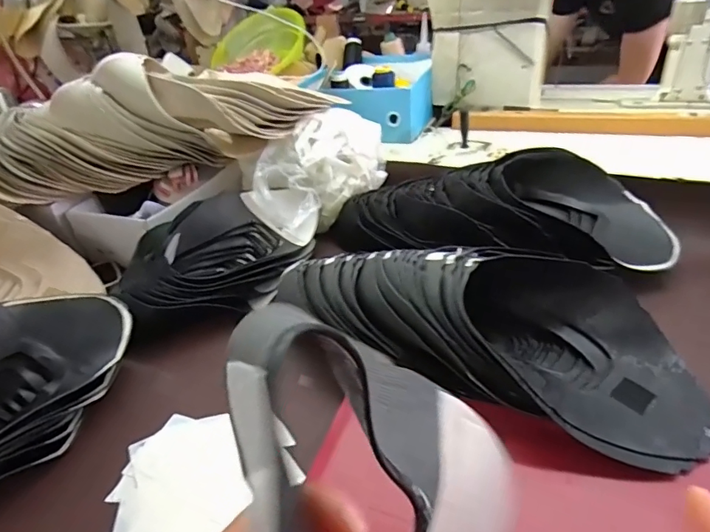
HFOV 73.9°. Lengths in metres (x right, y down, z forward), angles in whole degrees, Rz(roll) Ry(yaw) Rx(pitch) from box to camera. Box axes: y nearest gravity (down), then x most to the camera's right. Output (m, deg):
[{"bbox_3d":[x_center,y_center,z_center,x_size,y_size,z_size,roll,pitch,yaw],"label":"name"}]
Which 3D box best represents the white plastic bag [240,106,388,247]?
[{"bbox_3d":[-0.057,-0.141,0.723,0.222,0.139,0.103,-29,39,-29],"label":"white plastic bag"}]

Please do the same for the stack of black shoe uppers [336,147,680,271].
[{"bbox_3d":[0.179,-0.069,0.625,0.445,0.103,0.167,1,34,12],"label":"stack of black shoe uppers"}]

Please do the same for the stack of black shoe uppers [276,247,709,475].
[{"bbox_3d":[0.121,0.044,0.476,0.404,0.088,0.182,13,39,28],"label":"stack of black shoe uppers"}]

